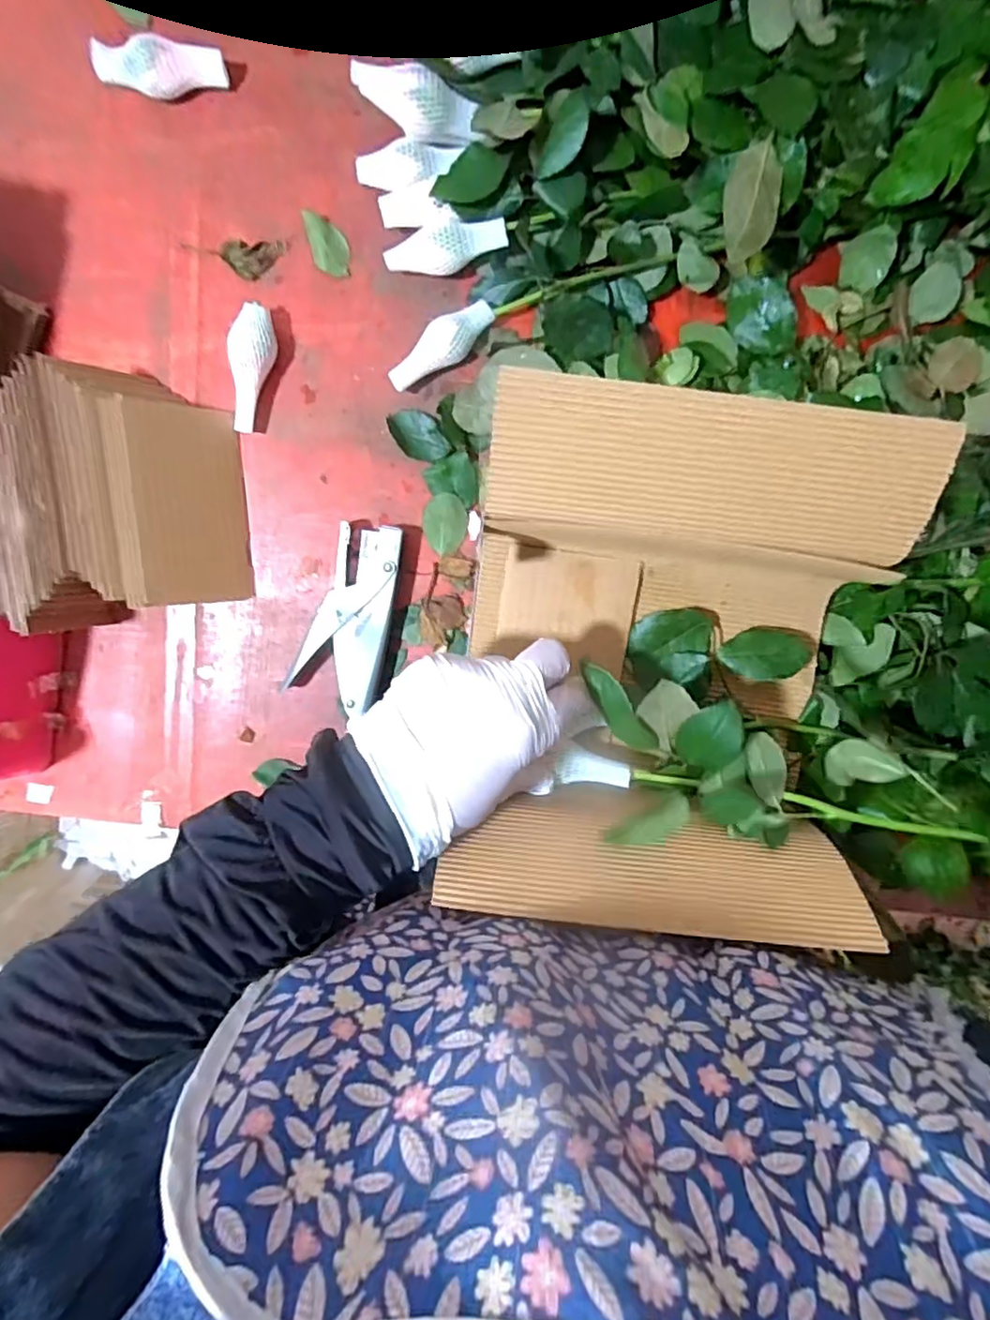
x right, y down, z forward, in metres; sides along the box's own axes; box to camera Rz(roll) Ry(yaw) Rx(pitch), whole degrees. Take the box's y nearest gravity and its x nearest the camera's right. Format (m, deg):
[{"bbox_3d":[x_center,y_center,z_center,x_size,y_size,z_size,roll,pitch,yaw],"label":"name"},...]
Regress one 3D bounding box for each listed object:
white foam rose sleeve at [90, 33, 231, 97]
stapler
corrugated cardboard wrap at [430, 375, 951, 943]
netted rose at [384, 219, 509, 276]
[{"bbox_3d":[-0.228,-0.405,0.431,0.081,0.032,0.026,3,97,-3],"label":"white foam rose sleeve"},{"bbox_3d":[-0.106,-0.034,0.485,0.067,0.024,0.140,22,96,-5],"label":"stapler"},{"bbox_3d":[0.092,-0.009,0.339,0.209,0.102,0.236,6,98,1],"label":"corrugated cardboard wrap"},{"bbox_3d":[-0.034,-0.289,0.441,0.085,0.031,0.030,-13,98,-1],"label":"netted rose"}]

